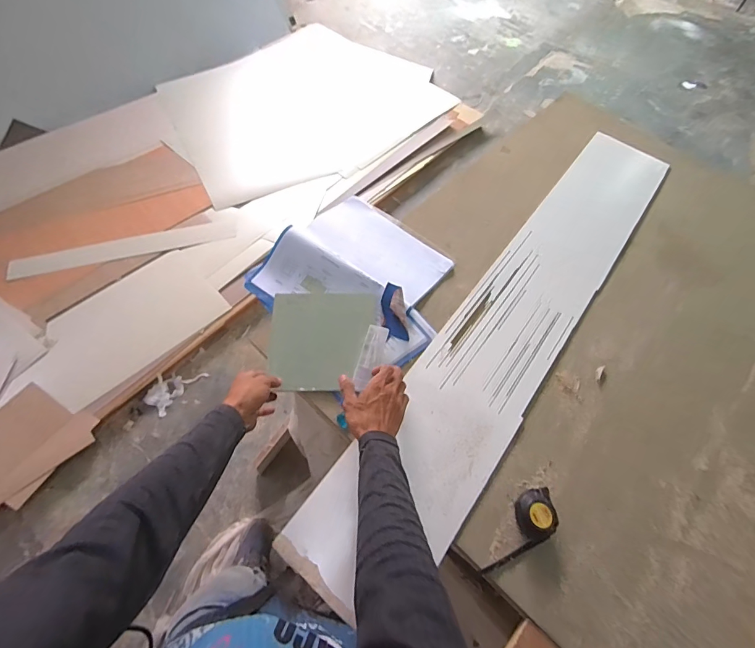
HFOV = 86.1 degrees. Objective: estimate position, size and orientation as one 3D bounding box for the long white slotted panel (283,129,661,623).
[{"bbox_3d":[0.309,-0.036,0.849,0.221,0.014,1.273,35,65,15],"label":"long white slotted panel"}]

